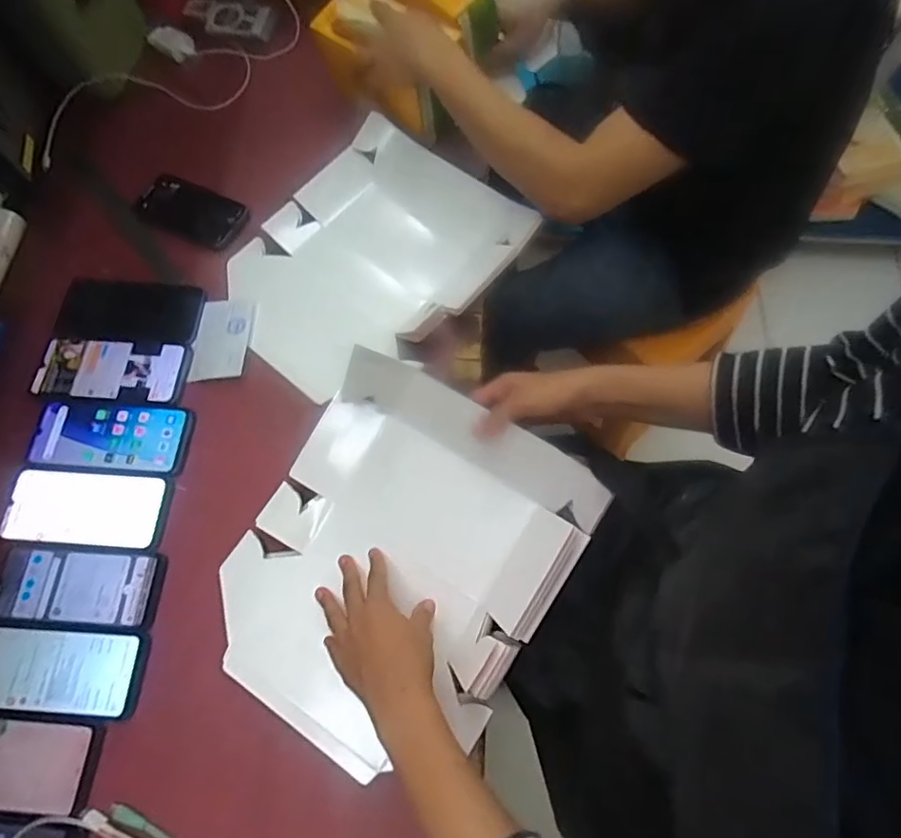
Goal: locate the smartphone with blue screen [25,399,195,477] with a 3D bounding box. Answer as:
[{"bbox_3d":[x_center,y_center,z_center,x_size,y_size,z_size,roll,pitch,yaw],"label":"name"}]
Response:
[{"bbox_3d":[-0.377,0.019,0.614,0.174,0.006,0.078,5,68,4],"label":"smartphone with blue screen"}]

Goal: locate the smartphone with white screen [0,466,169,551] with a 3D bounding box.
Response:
[{"bbox_3d":[-0.386,0.092,0.585,0.169,0.006,0.077,4,68,3],"label":"smartphone with white screen"}]

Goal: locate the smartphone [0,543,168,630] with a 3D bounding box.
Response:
[{"bbox_3d":[-0.375,0.166,0.556,0.168,0.004,0.072,3,68,3],"label":"smartphone"}]

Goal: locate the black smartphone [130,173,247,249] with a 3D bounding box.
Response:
[{"bbox_3d":[-0.341,-0.272,0.727,0.154,0.014,0.077,25,71,11],"label":"black smartphone"}]

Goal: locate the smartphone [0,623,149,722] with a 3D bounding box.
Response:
[{"bbox_3d":[-0.374,0.239,0.528,0.161,0.004,0.076,2,68,3],"label":"smartphone"}]

